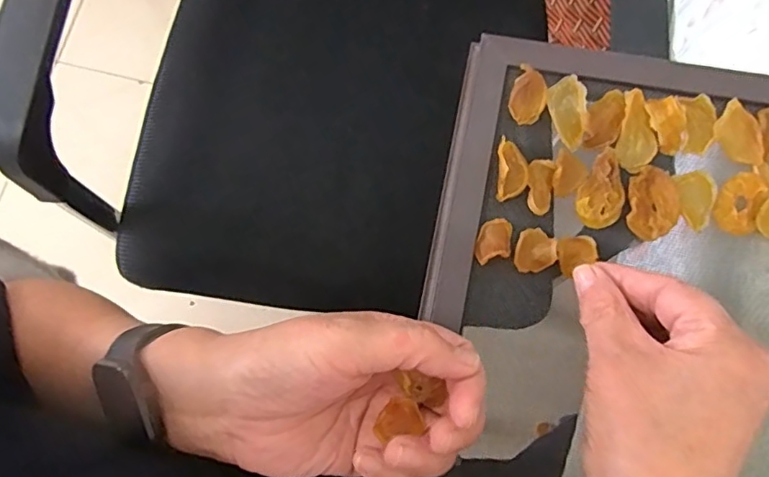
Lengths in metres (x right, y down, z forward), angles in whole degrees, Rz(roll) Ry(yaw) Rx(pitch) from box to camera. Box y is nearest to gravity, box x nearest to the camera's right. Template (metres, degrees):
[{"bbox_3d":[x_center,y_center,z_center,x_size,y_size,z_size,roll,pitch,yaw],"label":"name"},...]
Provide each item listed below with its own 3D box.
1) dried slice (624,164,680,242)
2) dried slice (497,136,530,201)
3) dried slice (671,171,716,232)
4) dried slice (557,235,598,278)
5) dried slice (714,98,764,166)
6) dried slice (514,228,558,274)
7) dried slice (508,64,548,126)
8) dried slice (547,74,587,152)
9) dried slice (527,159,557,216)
[{"bbox_3d":[0.141,-0.019,0.293,0.025,0.009,0.037,-7,78,0],"label":"dried slice"},{"bbox_3d":[0.068,-0.038,0.294,0.017,0.014,0.032,-2,78,1],"label":"dried slice"},{"bbox_3d":[0.165,-0.020,0.293,0.021,0.005,0.030,-11,78,-1],"label":"dried slice"},{"bbox_3d":[0.100,0.008,0.288,0.020,0.006,0.019,-12,78,-2],"label":"dried slice"},{"bbox_3d":[0.187,-0.054,0.291,0.021,0.004,0.033,-43,92,6],"label":"dried slice"},{"bbox_3d":[0.079,0.006,0.289,0.020,0.009,0.022,0,78,1],"label":"dried slice"},{"bbox_3d":[0.078,-0.077,0.301,0.020,0.012,0.026,25,79,6],"label":"dried slice"},{"bbox_3d":[0.100,-0.069,0.303,0.019,0.004,0.041,-5,83,18],"label":"dried slice"},{"bbox_3d":[0.083,-0.027,0.295,0.014,0.007,0.029,6,78,2],"label":"dried slice"}]

